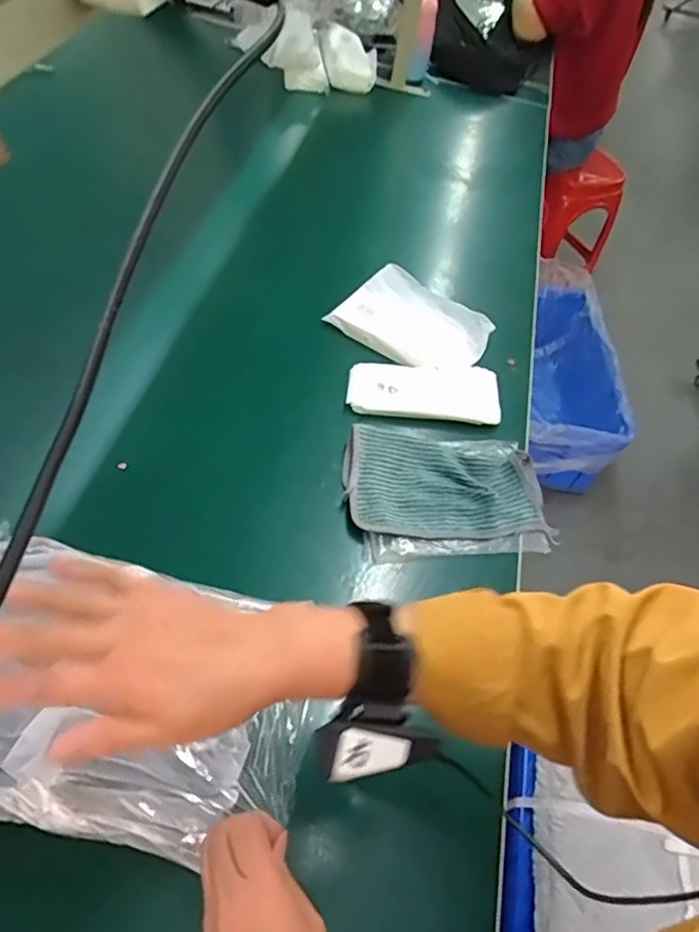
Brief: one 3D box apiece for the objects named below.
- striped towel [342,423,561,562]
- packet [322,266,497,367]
[{"bbox_3d":[0.109,0.027,0.659,0.220,0.019,0.157,1,54,-10],"label":"striped towel"},{"bbox_3d":[0.091,-0.199,0.808,0.187,0.018,0.151,35,56,15],"label":"packet"}]

